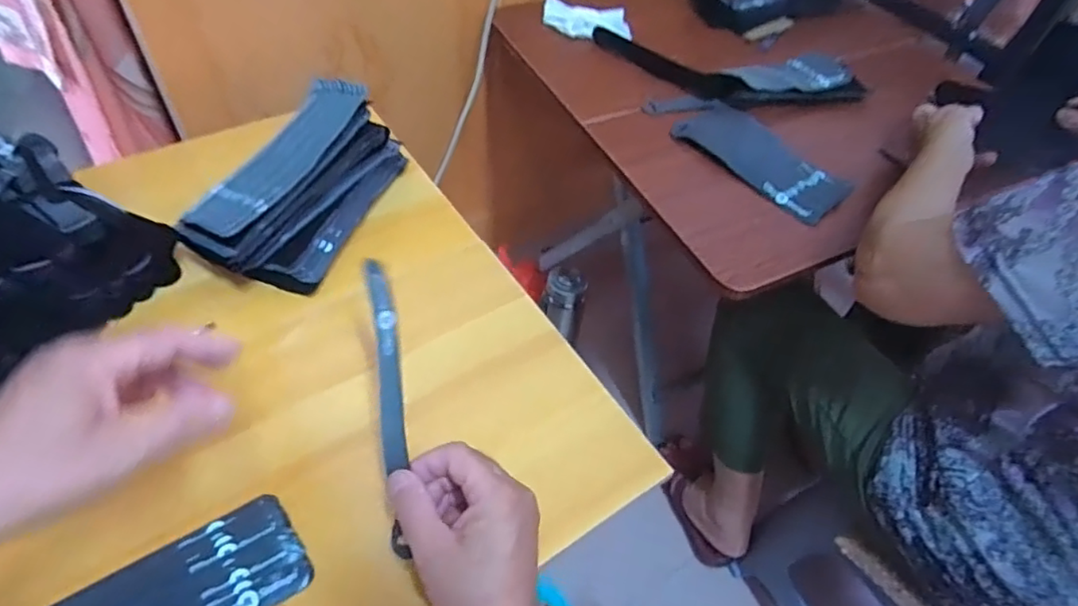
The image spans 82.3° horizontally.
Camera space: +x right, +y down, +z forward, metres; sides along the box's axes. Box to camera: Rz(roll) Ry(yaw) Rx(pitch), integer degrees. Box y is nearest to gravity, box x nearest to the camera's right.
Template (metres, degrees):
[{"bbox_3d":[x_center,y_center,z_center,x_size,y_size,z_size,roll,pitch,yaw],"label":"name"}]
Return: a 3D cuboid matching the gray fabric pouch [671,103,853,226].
[{"bbox_3d":[0.252,-0.168,0.691,0.083,0.029,0.194,-35,63,-28],"label":"gray fabric pouch"}]

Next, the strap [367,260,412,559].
[{"bbox_3d":[-0.100,0.067,0.416,0.016,0.004,0.194,-6,78,-10],"label":"strap"}]

